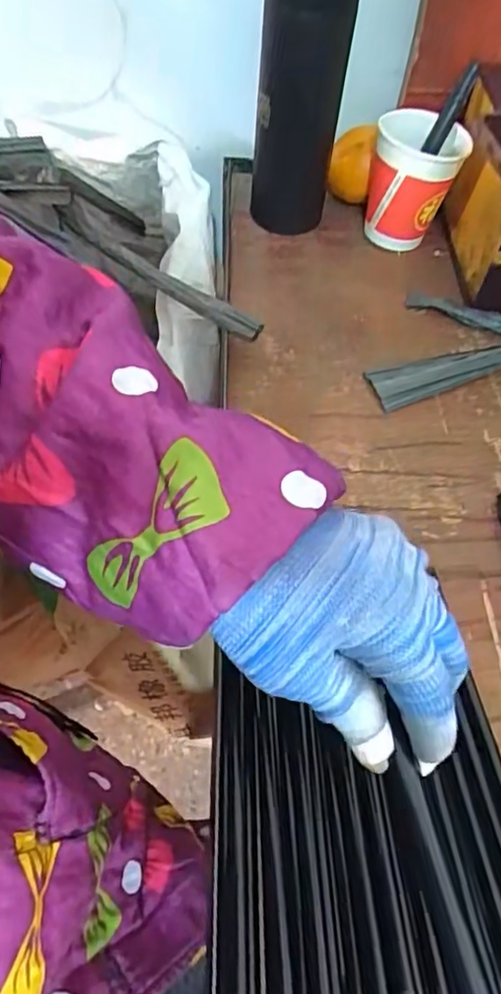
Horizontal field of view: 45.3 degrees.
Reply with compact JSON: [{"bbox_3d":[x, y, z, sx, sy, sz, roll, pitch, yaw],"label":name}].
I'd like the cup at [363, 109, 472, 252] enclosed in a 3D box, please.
[{"bbox_3d":[0.135,-0.262,0.509,0.071,0.091,0.069,1,59,-2],"label":"cup"}]

